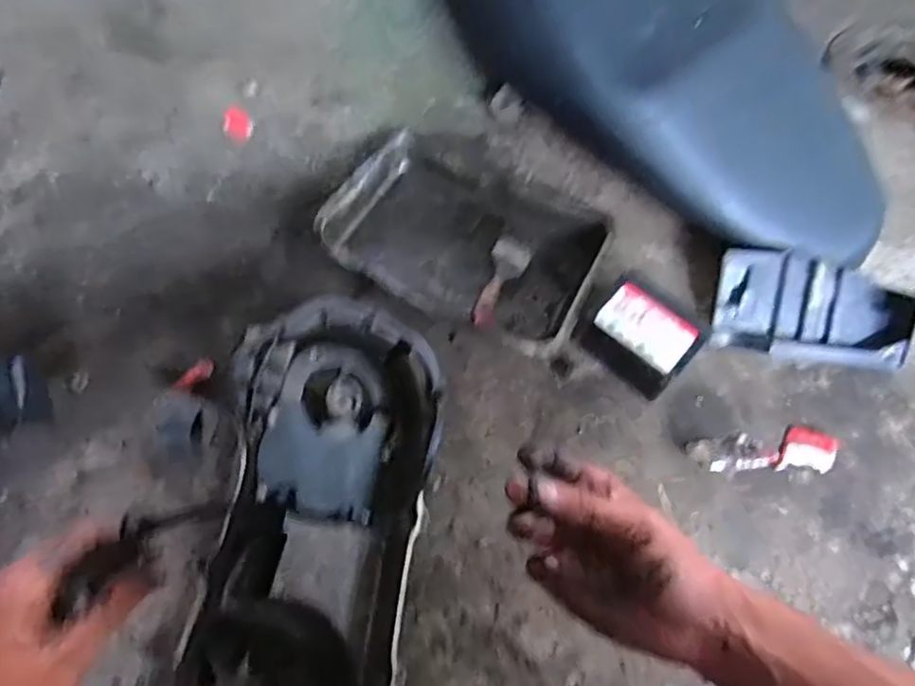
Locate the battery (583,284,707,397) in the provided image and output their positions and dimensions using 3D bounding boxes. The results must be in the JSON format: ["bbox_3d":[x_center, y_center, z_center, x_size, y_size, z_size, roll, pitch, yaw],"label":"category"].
[{"bbox_3d":[0.194,-0.003,0.627,0.072,0.067,0.106,-39,71,-19],"label":"battery"}]

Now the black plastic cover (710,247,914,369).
[{"bbox_3d":[0.416,-0.036,0.665,0.237,0.054,0.107,8,64,2],"label":"black plastic cover"}]

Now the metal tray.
[{"bbox_3d":[0.006,-0.116,0.687,0.304,0.061,0.207,25,66,10],"label":"metal tray"}]

